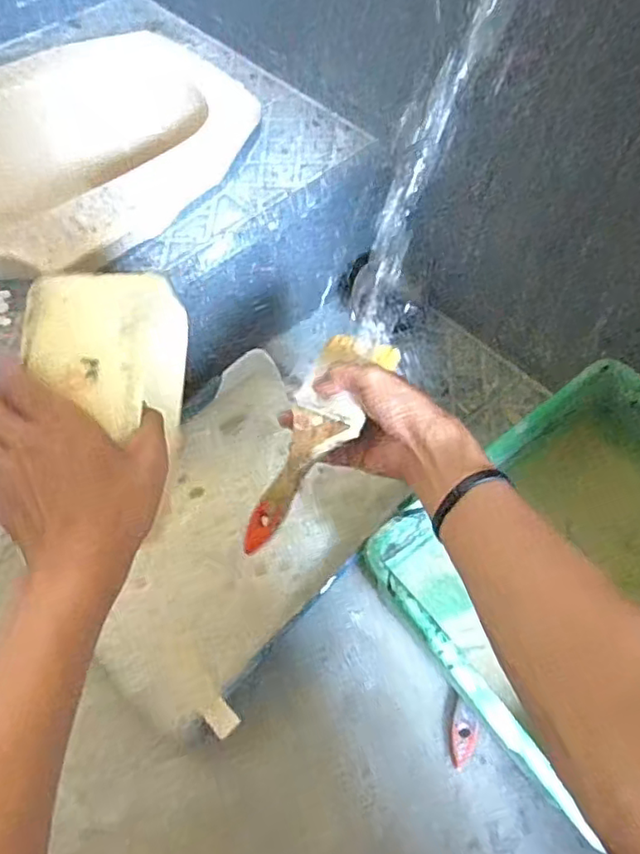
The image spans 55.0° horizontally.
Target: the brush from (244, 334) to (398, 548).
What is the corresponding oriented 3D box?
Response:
[{"bbox_3d":[-0.006,0.012,0.536,0.069,0.026,0.202,25,82,15],"label":"brush"}]

